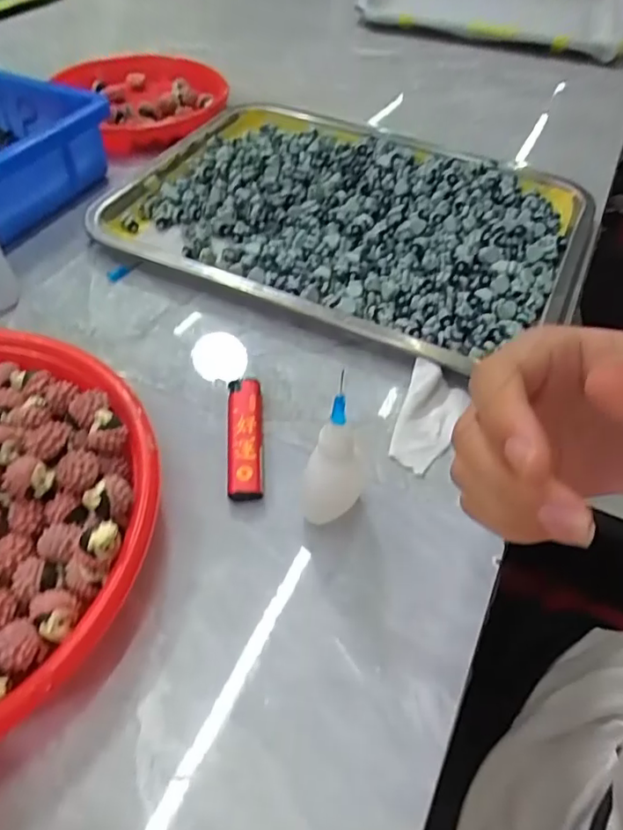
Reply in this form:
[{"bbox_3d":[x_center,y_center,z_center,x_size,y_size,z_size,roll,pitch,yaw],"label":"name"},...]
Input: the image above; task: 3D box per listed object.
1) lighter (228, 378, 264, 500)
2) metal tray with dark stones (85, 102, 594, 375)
[{"bbox_3d":[-0.037,0.012,0.314,0.019,0.011,0.078,-3,51,-4],"label":"lighter"},{"bbox_3d":[0.027,-0.163,0.441,0.342,0.023,0.250,22,54,15],"label":"metal tray with dark stones"}]

